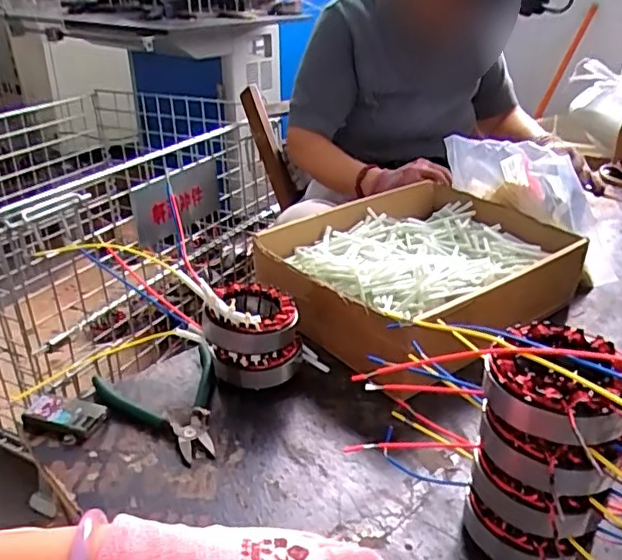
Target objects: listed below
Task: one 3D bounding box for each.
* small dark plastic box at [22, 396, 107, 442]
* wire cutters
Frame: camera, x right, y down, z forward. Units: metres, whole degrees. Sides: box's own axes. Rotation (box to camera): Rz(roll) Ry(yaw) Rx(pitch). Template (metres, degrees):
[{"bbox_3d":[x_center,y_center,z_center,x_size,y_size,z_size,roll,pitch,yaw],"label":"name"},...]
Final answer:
[{"bbox_3d":[-0.222,0.123,0.538,0.074,0.015,0.037,10,31,18],"label":"small dark plastic box"},{"bbox_3d":[-0.137,0.116,0.544,0.109,0.018,0.133,-9,30,-15],"label":"wire cutters"}]

